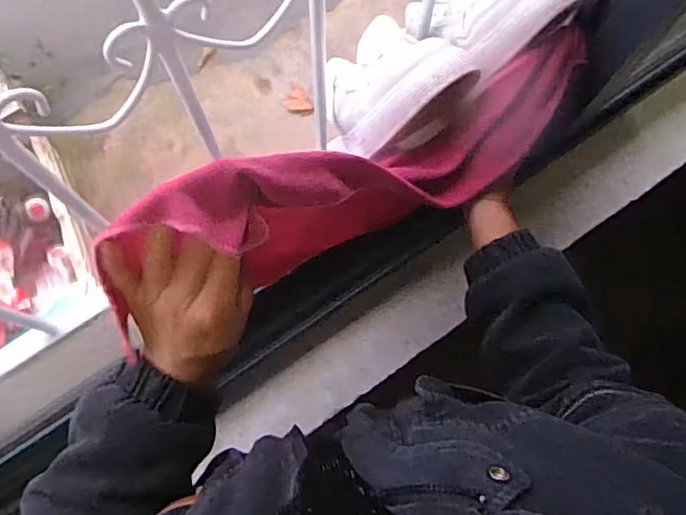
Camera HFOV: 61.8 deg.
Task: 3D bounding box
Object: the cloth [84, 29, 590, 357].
[{"bbox_3d":[0.018,-0.062,0.463,0.412,0.162,0.071,-20,75,-33],"label":"cloth"}]

